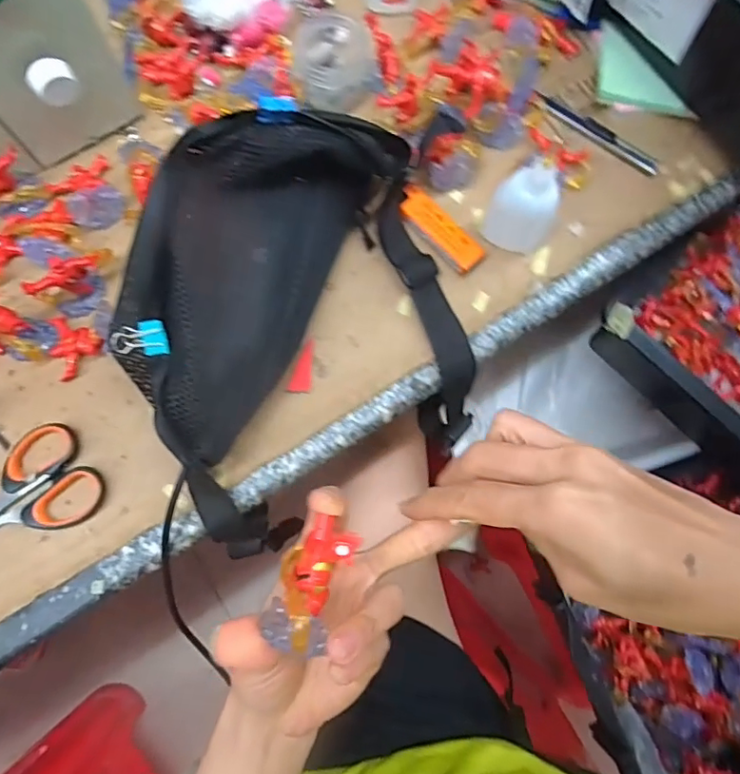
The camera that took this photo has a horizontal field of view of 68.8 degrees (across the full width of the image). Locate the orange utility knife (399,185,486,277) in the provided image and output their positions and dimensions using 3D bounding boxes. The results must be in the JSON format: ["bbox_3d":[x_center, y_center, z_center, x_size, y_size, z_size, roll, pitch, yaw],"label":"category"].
[{"bbox_3d":[0.050,-0.114,0.395,0.074,0.012,0.025,44,82,6],"label":"orange utility knife"}]

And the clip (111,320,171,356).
[{"bbox_3d":[-0.129,-0.027,0.304,0.028,0.009,0.021,-8,118,-9],"label":"clip"}]

